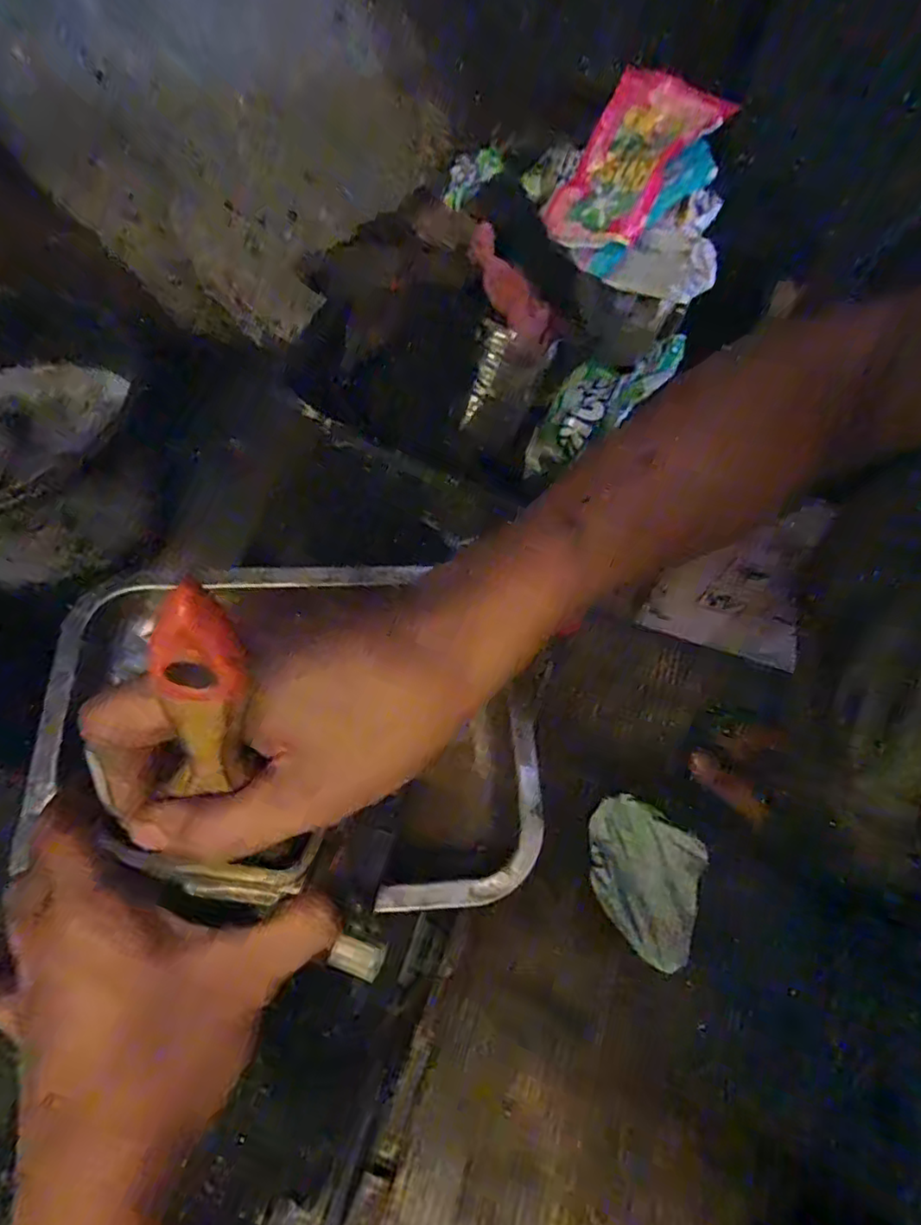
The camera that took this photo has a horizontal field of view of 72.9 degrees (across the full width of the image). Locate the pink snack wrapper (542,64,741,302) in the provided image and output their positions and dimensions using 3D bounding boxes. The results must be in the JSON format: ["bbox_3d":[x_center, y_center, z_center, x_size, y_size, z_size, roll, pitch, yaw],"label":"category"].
[{"bbox_3d":[0.140,-0.308,0.460,0.121,0.099,0.096,29,64,13],"label":"pink snack wrapper"}]

